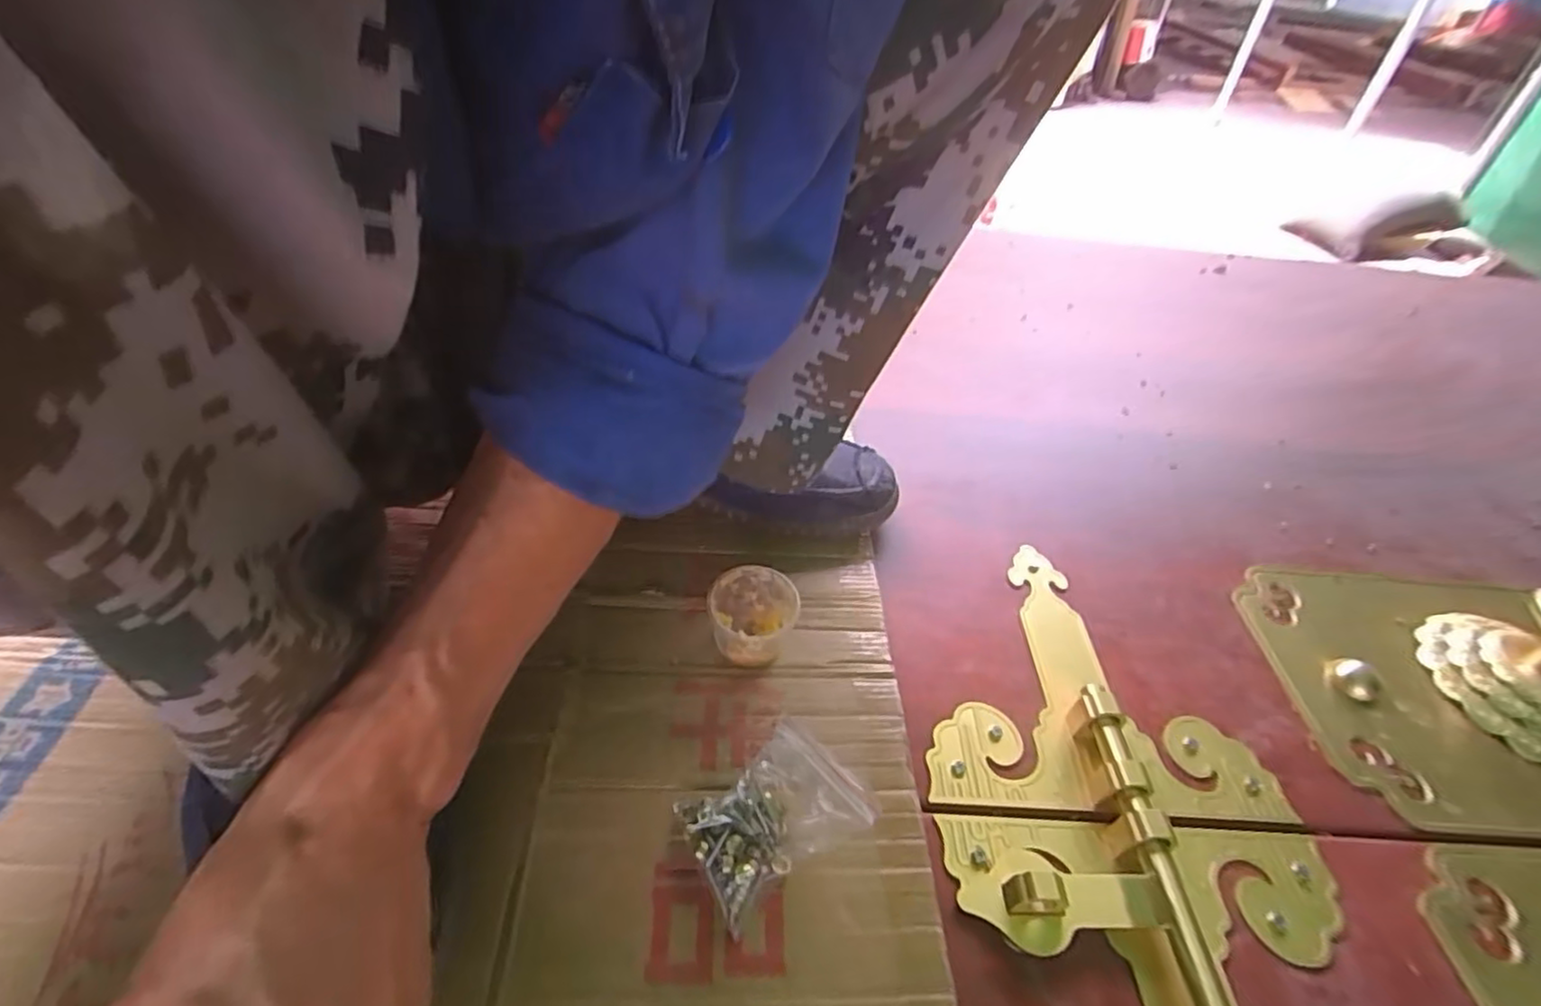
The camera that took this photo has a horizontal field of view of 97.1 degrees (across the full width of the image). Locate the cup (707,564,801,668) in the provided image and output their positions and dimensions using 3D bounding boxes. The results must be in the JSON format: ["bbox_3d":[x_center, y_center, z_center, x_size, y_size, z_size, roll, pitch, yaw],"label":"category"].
[{"bbox_3d":[-0.013,0.068,0.411,0.047,0.043,0.045,6,43,-5],"label":"cup"}]

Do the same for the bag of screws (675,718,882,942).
[{"bbox_3d":[-0.001,0.151,0.328,0.070,0.042,0.061,-20,51,-29],"label":"bag of screws"}]

